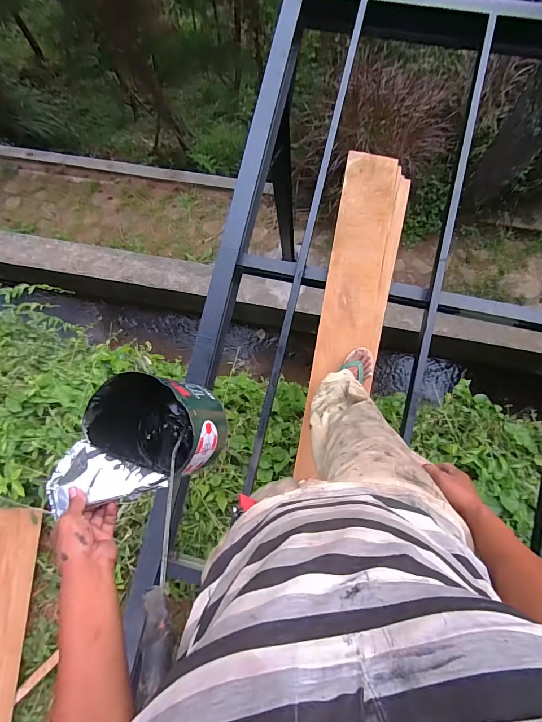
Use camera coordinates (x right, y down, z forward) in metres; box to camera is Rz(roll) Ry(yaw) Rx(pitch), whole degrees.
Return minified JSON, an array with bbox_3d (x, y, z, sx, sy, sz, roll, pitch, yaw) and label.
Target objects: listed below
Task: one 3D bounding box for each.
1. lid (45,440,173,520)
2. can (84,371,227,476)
[{"bbox_3d":[-0.258,0.197,0.574,0.165,0.030,0.102,17,59,12],"label":"lid"},{"bbox_3d":[-0.203,0.115,0.699,0.203,0.206,0.174,-5,83,4],"label":"can"}]

